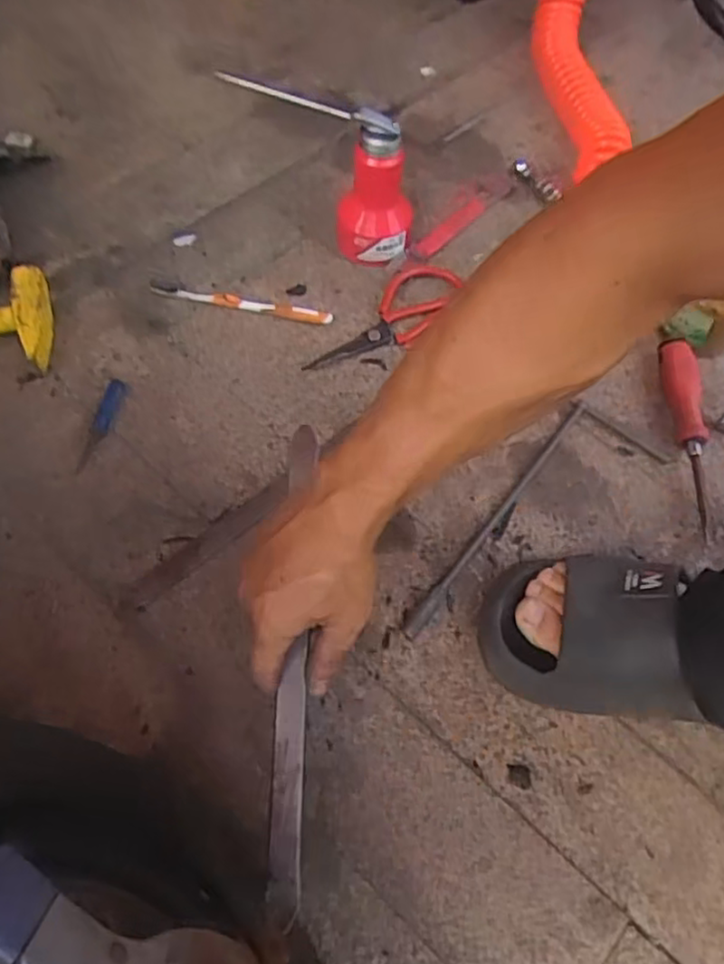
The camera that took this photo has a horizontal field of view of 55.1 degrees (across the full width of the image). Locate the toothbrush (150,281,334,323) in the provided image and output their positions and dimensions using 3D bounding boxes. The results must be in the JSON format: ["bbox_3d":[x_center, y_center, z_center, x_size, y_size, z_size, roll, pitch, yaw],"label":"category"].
[{"bbox_3d":[-0.120,-0.177,0.685,0.181,0.010,0.016,12,61,3],"label":"toothbrush"}]

